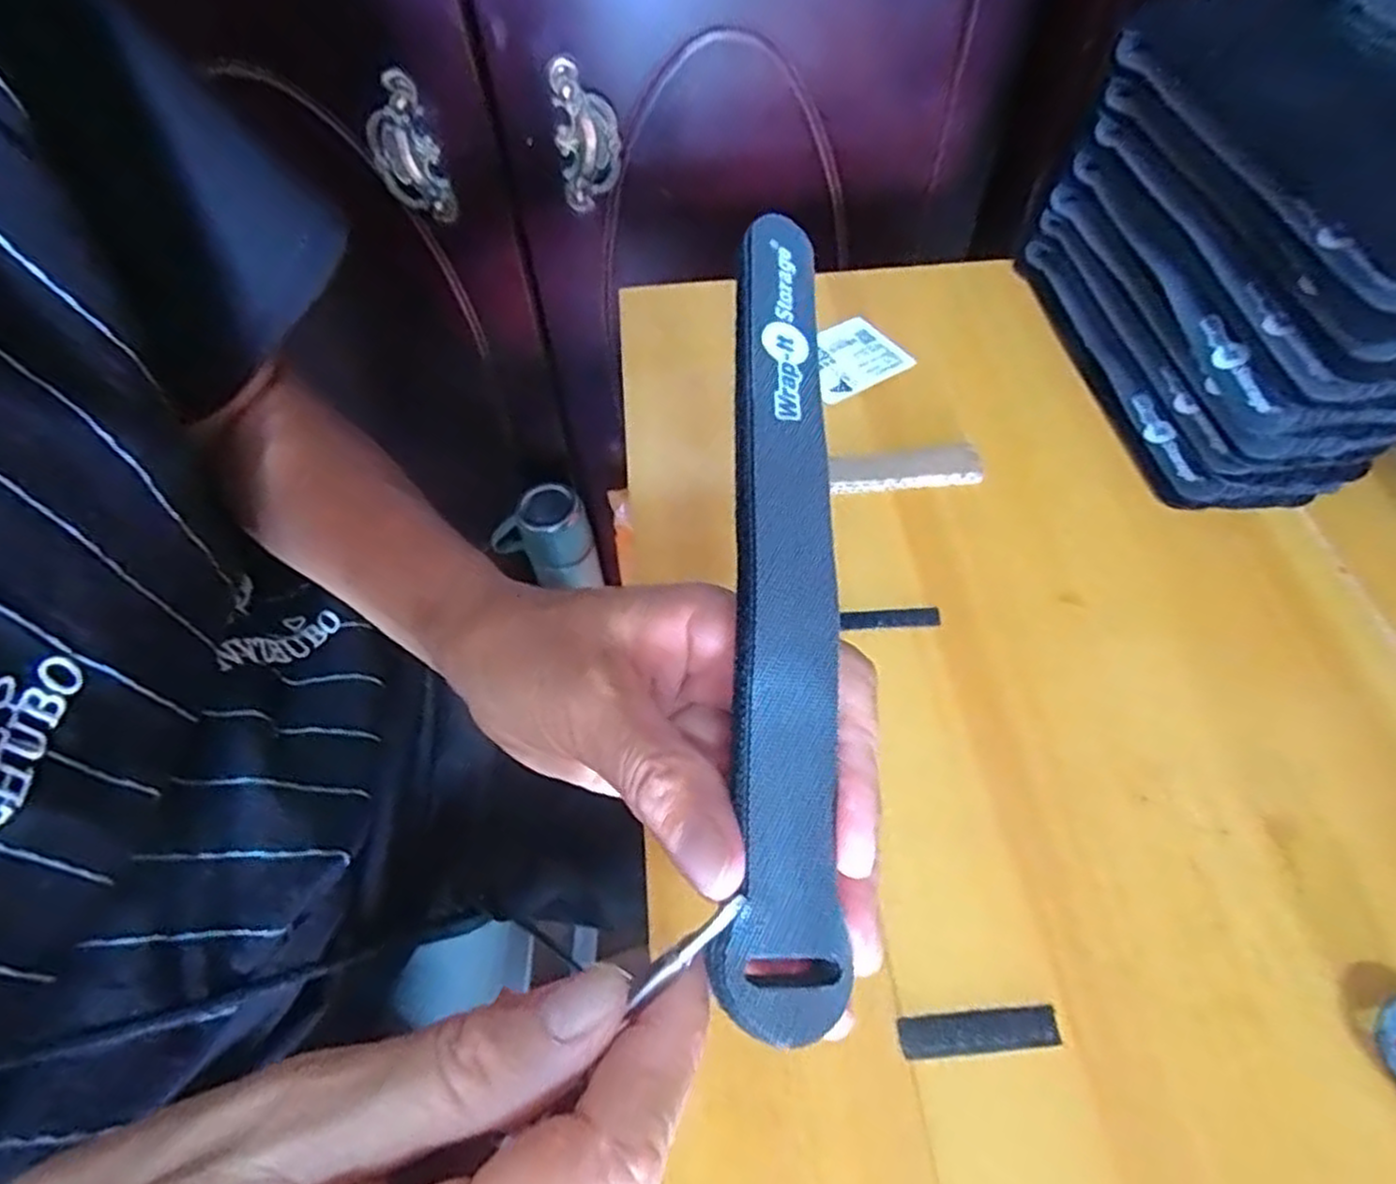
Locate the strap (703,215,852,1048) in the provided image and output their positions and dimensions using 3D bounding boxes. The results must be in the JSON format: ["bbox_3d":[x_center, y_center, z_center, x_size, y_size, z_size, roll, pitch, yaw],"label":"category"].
[{"bbox_3d":[0.019,-0.008,0.174,0.024,0.009,0.196,2,73,-4],"label":"strap"}]

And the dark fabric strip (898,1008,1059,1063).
[{"bbox_3d":[0.084,0.130,0.222,0.047,0.004,0.011,-6,55,-1],"label":"dark fabric strip"}]

